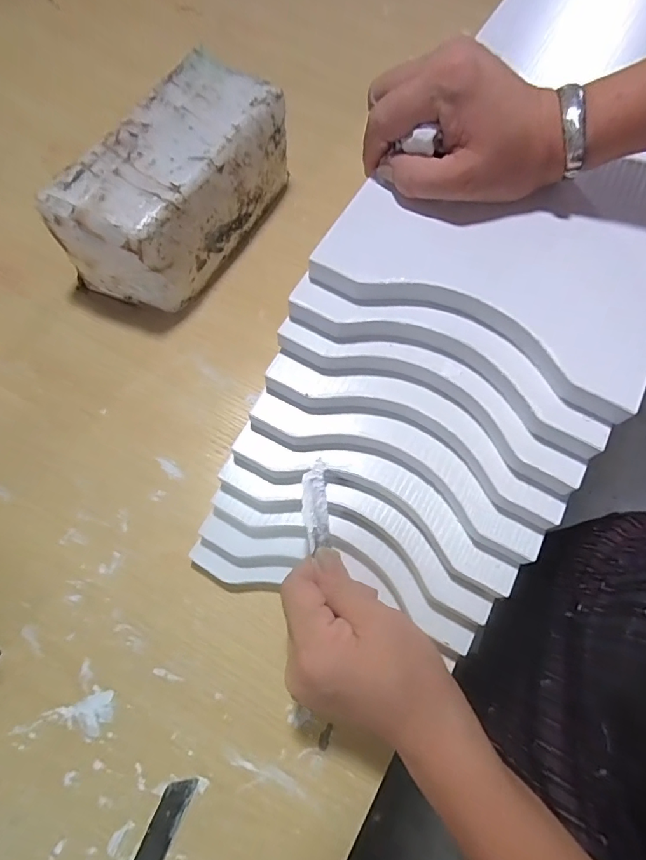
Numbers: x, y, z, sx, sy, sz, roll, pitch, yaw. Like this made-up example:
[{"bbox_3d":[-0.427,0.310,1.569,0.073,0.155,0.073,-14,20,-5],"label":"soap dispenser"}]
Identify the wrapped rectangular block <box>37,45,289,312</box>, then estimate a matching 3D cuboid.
[{"bbox_3d":[-0.126,-0.208,0.411,0.095,0.104,0.210,27,69,9],"label":"wrapped rectangular block"}]

